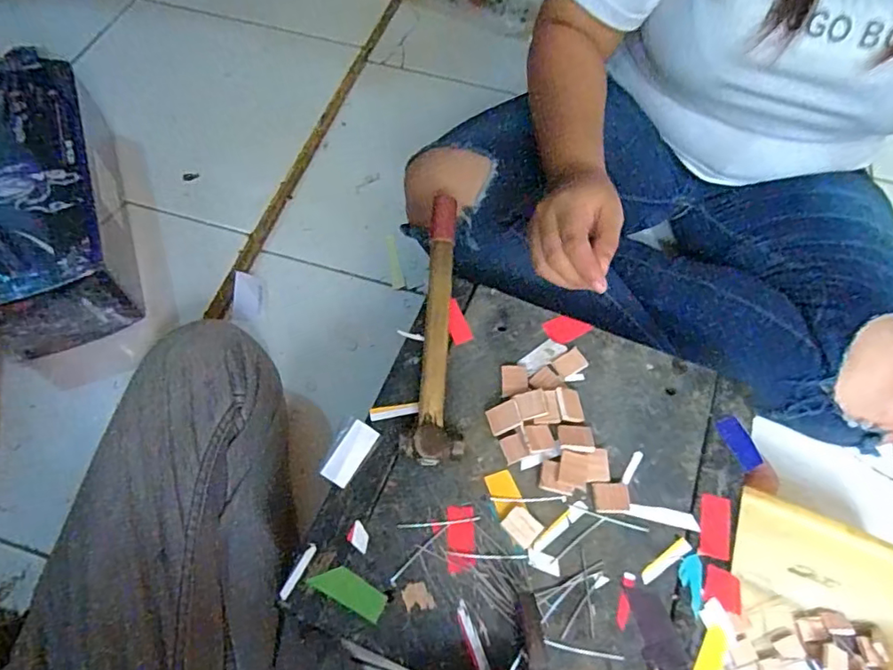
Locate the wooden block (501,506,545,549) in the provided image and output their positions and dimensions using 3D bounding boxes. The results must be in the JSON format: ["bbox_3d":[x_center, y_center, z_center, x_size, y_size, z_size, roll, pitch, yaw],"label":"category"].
[{"bbox_3d":[0.053,0.131,0.385,0.020,0.004,0.024,-40,70,-21],"label":"wooden block"}]

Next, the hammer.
[{"bbox_3d":[-0.010,-0.013,0.452,0.039,0.023,0.238,0,62,-2],"label":"hammer"}]

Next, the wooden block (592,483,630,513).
[{"bbox_3d":[0.116,0.114,0.395,0.025,0.004,0.019,-1,62,-2],"label":"wooden block"}]

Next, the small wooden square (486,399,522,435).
[{"bbox_3d":[0.042,0.061,0.413,0.024,0.004,0.020,-25,74,11],"label":"small wooden square"}]

